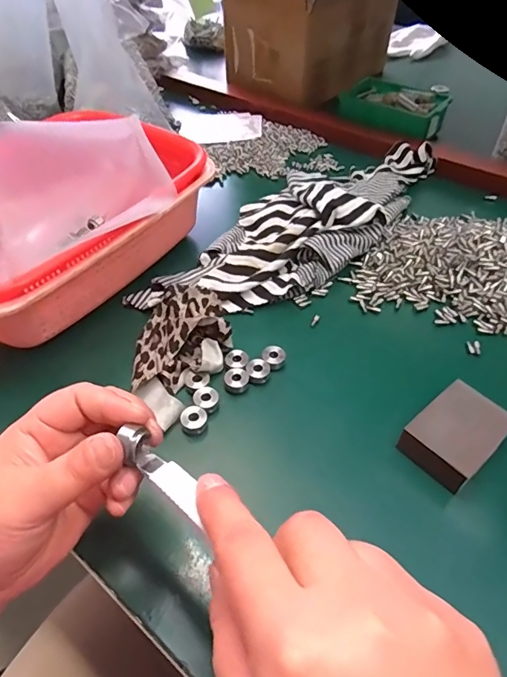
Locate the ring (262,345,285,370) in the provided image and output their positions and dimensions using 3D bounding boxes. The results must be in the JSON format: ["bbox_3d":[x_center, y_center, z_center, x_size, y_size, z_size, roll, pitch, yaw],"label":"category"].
[{"bbox_3d":[0.017,0.017,0.383,0.019,0.014,0.016,-1,47,0],"label":"ring"}]

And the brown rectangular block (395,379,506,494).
[{"bbox_3d":[0.146,0.070,0.328,0.071,0.028,0.049,-32,54,-26],"label":"brown rectangular block"}]

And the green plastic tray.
[{"bbox_3d":[0.206,-0.350,0.696,0.159,0.047,0.092,30,54,24],"label":"green plastic tray"}]

